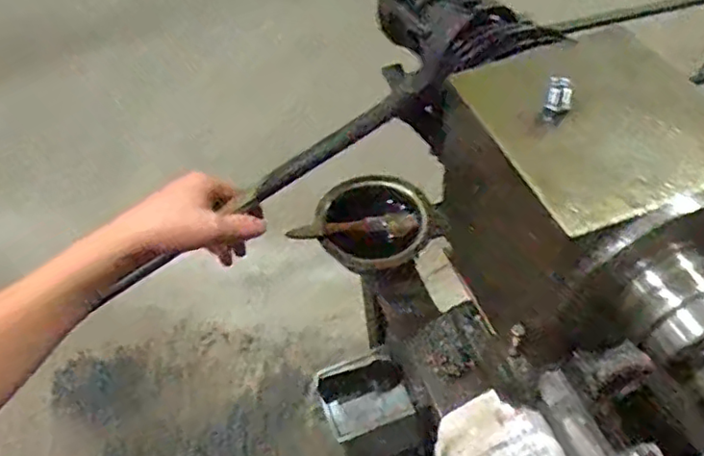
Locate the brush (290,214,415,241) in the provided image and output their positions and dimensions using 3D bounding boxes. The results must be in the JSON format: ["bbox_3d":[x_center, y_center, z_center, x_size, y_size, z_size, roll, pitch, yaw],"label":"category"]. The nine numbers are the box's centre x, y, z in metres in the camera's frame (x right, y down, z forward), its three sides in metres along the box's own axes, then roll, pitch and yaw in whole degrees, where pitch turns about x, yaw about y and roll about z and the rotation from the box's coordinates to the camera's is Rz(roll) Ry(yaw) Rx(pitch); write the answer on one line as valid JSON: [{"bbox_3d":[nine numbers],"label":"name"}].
[{"bbox_3d":[0.001,0.001,0.724,0.147,0.020,0.023,-6,50,1],"label":"brush"}]

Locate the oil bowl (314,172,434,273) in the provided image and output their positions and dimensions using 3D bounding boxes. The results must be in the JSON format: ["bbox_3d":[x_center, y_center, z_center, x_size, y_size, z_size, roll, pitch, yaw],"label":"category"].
[{"bbox_3d":[0.022,-0.005,0.723,0.120,0.050,0.115,-3,50,3],"label":"oil bowl"}]

